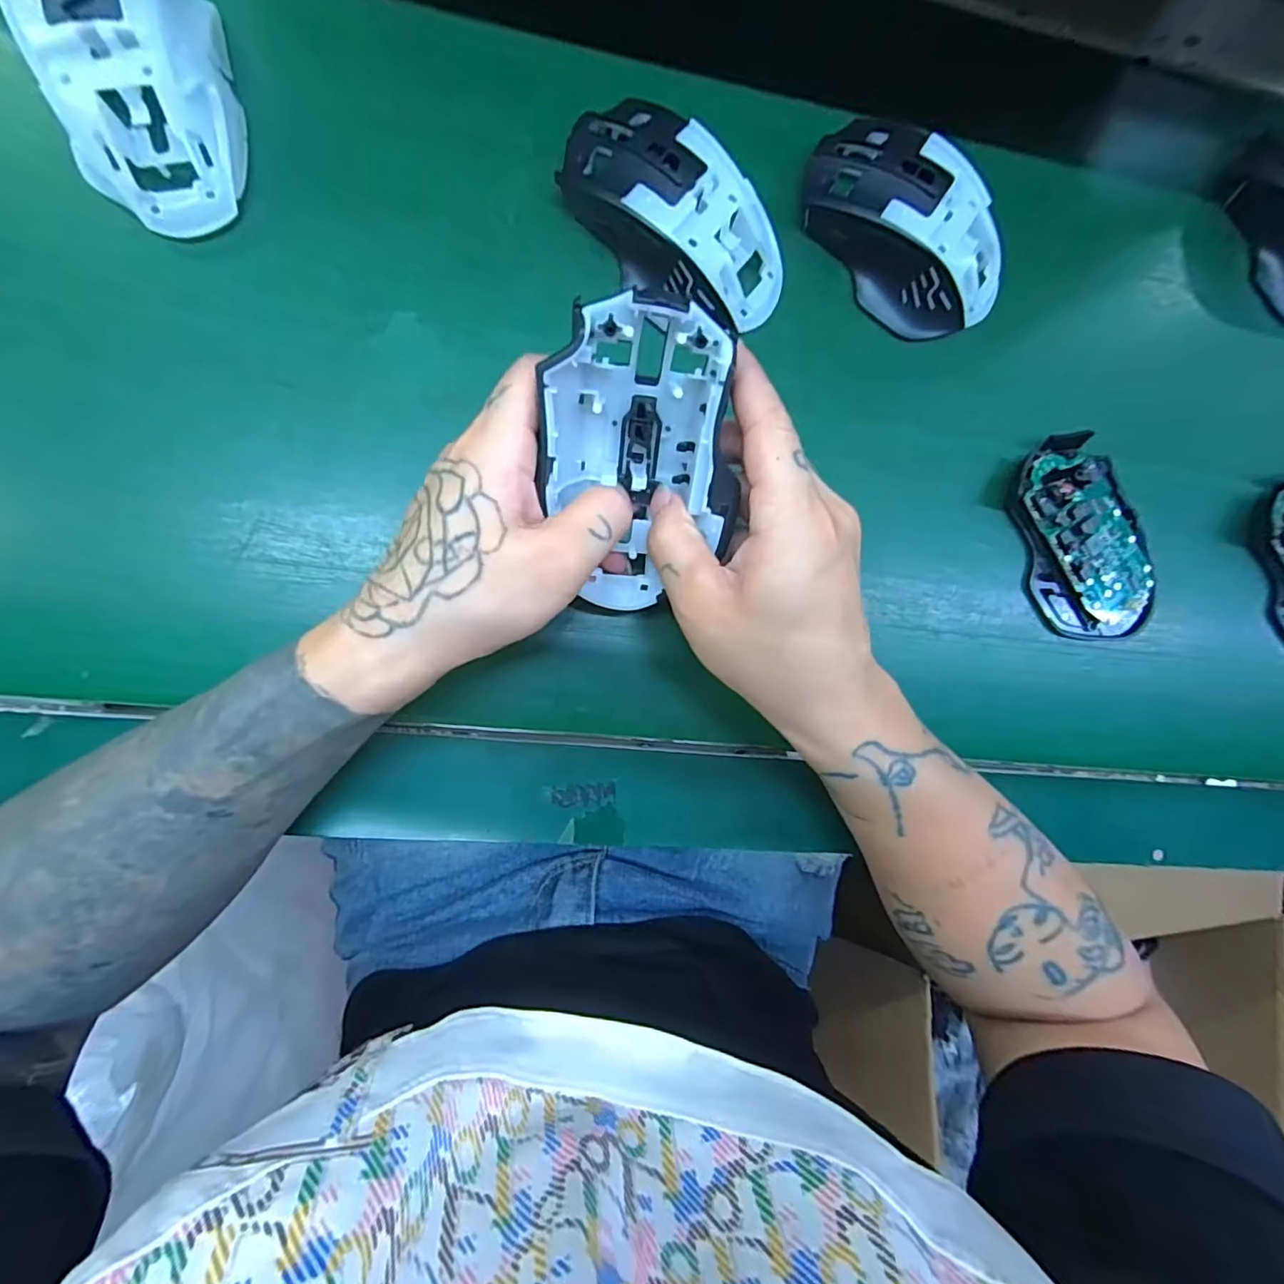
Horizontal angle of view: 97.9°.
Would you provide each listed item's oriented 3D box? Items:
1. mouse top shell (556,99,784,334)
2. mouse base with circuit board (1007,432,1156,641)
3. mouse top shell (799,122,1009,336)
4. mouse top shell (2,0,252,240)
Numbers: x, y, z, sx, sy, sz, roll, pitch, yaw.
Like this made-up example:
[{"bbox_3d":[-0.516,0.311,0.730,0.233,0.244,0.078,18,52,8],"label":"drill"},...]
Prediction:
[{"bbox_3d":[0.014,-0.194,0.259,0.118,0.036,0.065,39,87,-8],"label":"mouse top shell"},{"bbox_3d":[0.243,-0.054,0.304,0.068,0.018,0.114,-19,95,-7],"label":"mouse base with circuit board"},{"bbox_3d":[0.132,-0.203,0.272,0.111,0.032,0.061,39,87,-8],"label":"mouse top shell"},{"bbox_3d":[-0.203,-0.229,0.225,0.060,0.035,0.105,-14,94,-7],"label":"mouse top shell"}]

